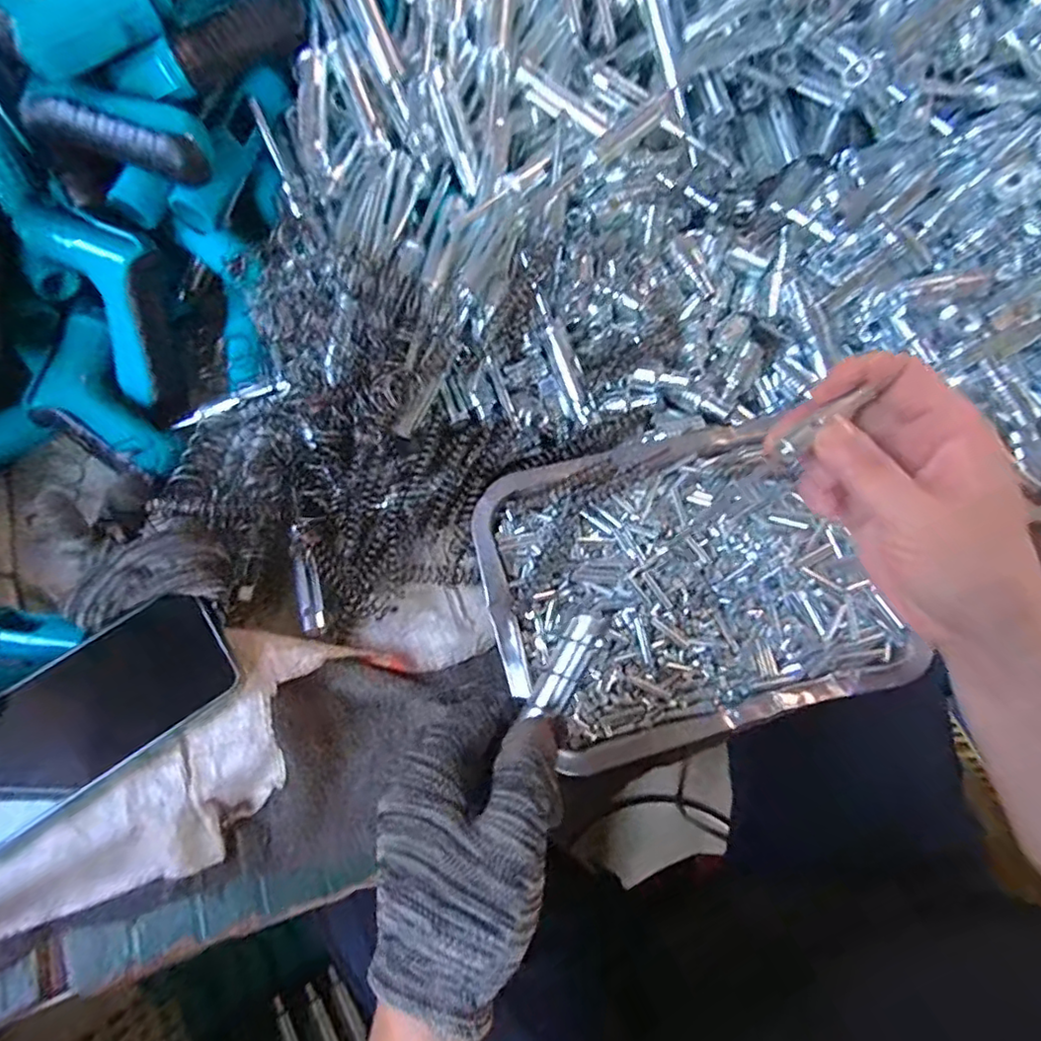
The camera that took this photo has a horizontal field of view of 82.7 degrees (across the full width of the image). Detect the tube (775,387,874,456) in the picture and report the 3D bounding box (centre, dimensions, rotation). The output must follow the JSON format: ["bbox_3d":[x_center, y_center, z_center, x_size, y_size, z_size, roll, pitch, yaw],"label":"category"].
[{"bbox_3d":[0.134,-0.044,0.260,0.049,0.008,0.007,-35,74,-6],"label":"tube"}]

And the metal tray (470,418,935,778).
[{"bbox_3d":[0.097,0.038,0.372,0.226,0.020,0.183,-15,71,-7],"label":"metal tray"}]

